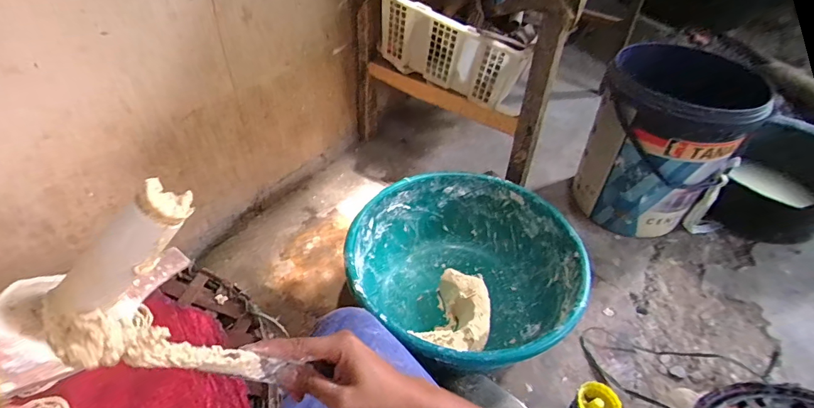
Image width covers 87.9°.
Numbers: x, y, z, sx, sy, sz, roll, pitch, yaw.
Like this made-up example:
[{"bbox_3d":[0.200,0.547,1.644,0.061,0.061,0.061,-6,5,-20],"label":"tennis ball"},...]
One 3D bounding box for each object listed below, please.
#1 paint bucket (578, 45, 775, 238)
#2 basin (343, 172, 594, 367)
[{"bbox_3d":[0.585,-0.129,1.011,0.284,0.378,0.304,-31,53,-30],"label":"paint bucket"},{"bbox_3d":[0.103,0.144,0.828,0.410,0.185,0.416,2,44,-2],"label":"basin"}]

